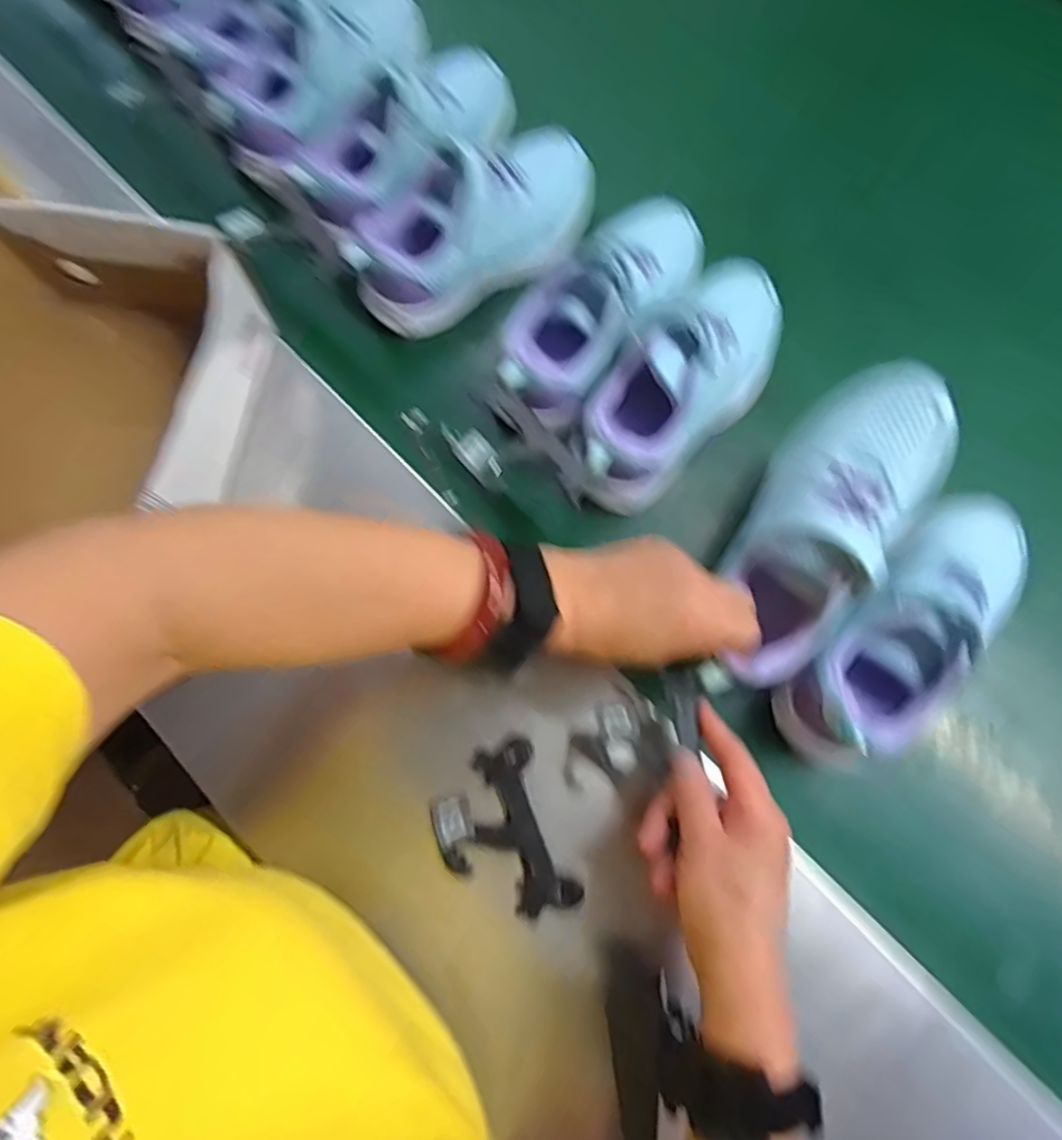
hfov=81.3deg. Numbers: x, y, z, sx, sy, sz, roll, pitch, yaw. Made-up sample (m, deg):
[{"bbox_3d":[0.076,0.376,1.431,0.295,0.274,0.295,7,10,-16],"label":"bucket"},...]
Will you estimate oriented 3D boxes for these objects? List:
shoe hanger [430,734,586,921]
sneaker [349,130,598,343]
[{"bbox_3d":[-0.019,0.164,0.383,0.071,0.009,0.100,-20,76,-5],"label":"shoe hanger"},{"bbox_3d":[-0.045,-0.281,0.491,0.214,0.096,0.085,-42,79,-10],"label":"sneaker"}]

